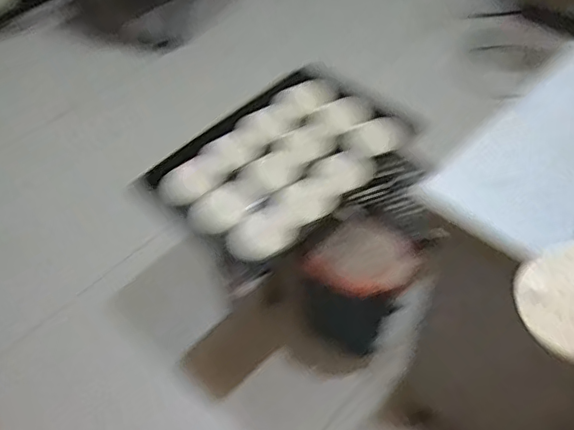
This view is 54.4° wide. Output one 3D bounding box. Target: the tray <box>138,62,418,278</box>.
[{"bbox_3d":[-0.014,-0.125,1.226,0.370,0.055,0.513,40,70,22],"label":"tray"}]

